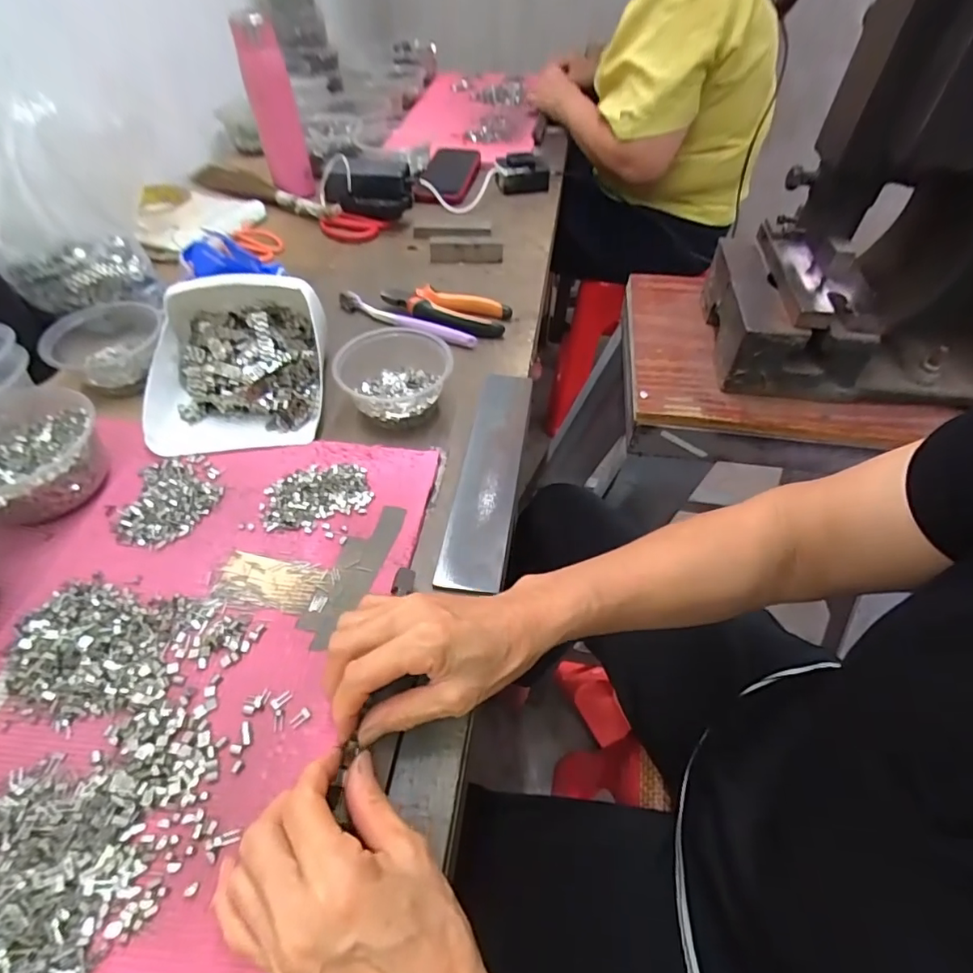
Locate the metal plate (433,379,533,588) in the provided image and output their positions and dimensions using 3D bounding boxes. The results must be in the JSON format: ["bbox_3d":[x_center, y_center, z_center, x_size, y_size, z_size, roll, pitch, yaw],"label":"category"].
[{"bbox_3d":[0.004,-0.019,0.461,0.048,0.008,0.242,9,50,3],"label":"metal plate"}]

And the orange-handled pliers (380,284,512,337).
[{"bbox_3d":[-0.050,-0.202,0.605,0.148,0.022,0.061,17,51,10],"label":"orange-handled pliers"}]

